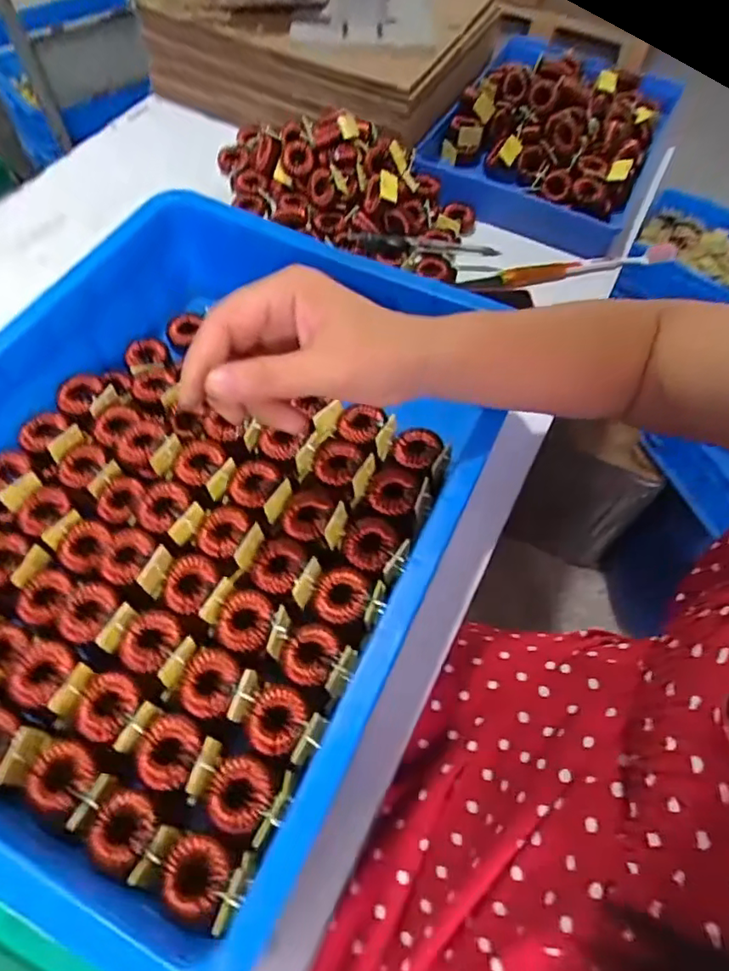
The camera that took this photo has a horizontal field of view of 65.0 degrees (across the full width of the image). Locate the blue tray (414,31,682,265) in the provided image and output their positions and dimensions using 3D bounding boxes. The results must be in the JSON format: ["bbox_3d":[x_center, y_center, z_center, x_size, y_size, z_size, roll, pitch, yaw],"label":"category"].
[{"bbox_3d":[0.212,-0.392,0.633,0.225,0.060,0.274,24,62,11],"label":"blue tray"}]

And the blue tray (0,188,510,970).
[{"bbox_3d":[-0.109,-0.007,0.377,0.338,0.081,0.443,23,62,11],"label":"blue tray"}]

